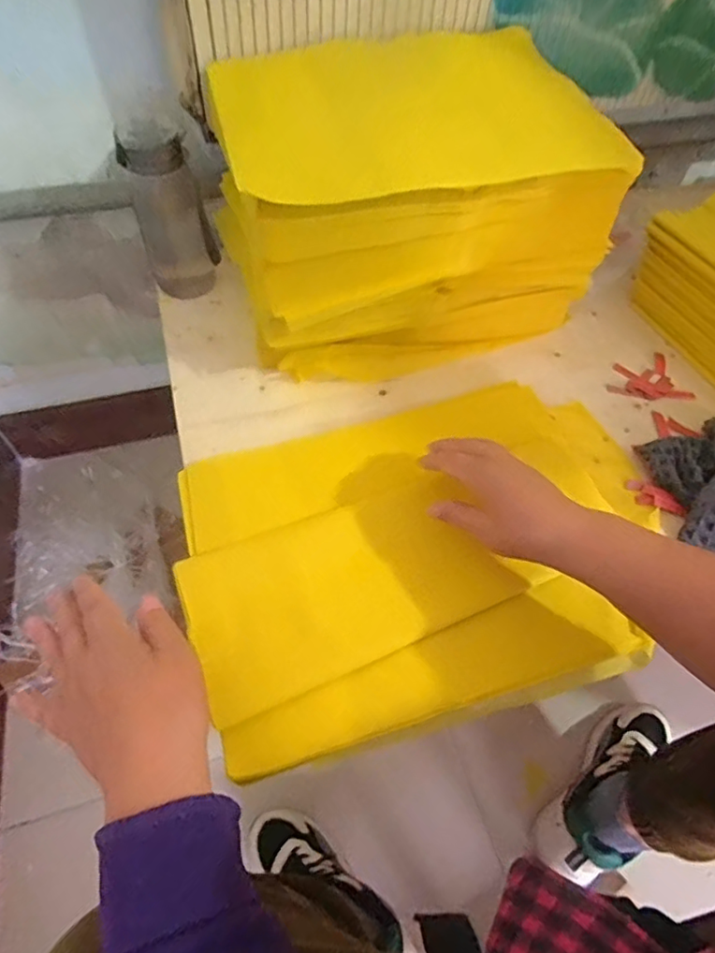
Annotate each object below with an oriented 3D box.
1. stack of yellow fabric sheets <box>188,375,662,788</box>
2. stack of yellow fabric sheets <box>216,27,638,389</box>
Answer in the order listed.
[{"bbox_3d":[0.069,0.052,0.456,0.410,0.031,0.273,-15,57,-13],"label":"stack of yellow fabric sheets"},{"bbox_3d":[0.046,-0.291,0.587,0.361,0.216,0.283,-15,57,-13],"label":"stack of yellow fabric sheets"}]

